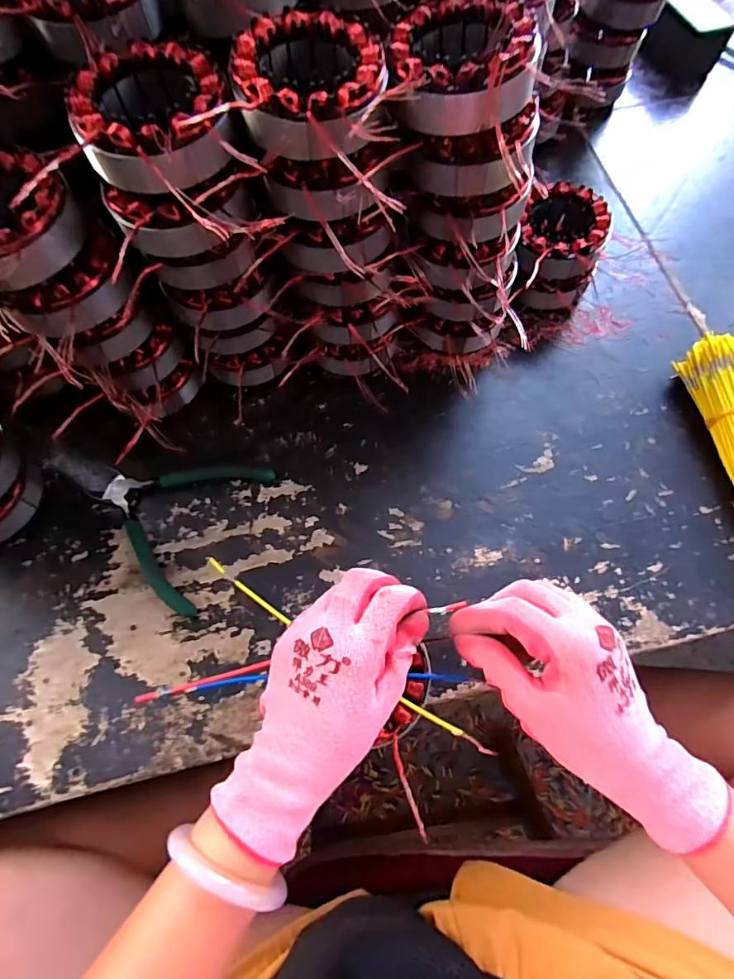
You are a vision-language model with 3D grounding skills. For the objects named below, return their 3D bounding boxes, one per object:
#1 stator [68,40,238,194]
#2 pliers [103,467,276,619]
[{"bbox_3d":[-0.119,-0.206,0.270,0.084,0.033,0.098,-16,70,-6],"label":"stator"},{"bbox_3d":[-0.162,0.019,0.398,0.122,0.009,0.132,24,71,9],"label":"pliers"}]

